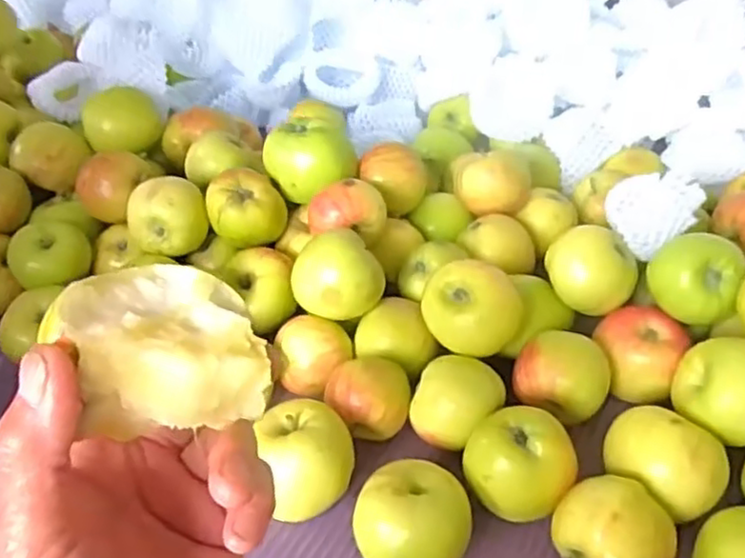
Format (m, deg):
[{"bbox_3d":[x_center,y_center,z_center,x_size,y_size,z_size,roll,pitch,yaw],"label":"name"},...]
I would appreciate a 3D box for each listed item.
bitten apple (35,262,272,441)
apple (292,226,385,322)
[{"bbox_3d":[-0.065,0.022,0.214,0.060,0.043,0.044,-14,43,-13],"label":"bitten apple"},{"bbox_3d":[-0.026,-0.004,0.489,0.060,0.051,0.058,-1,42,1],"label":"apple"}]

